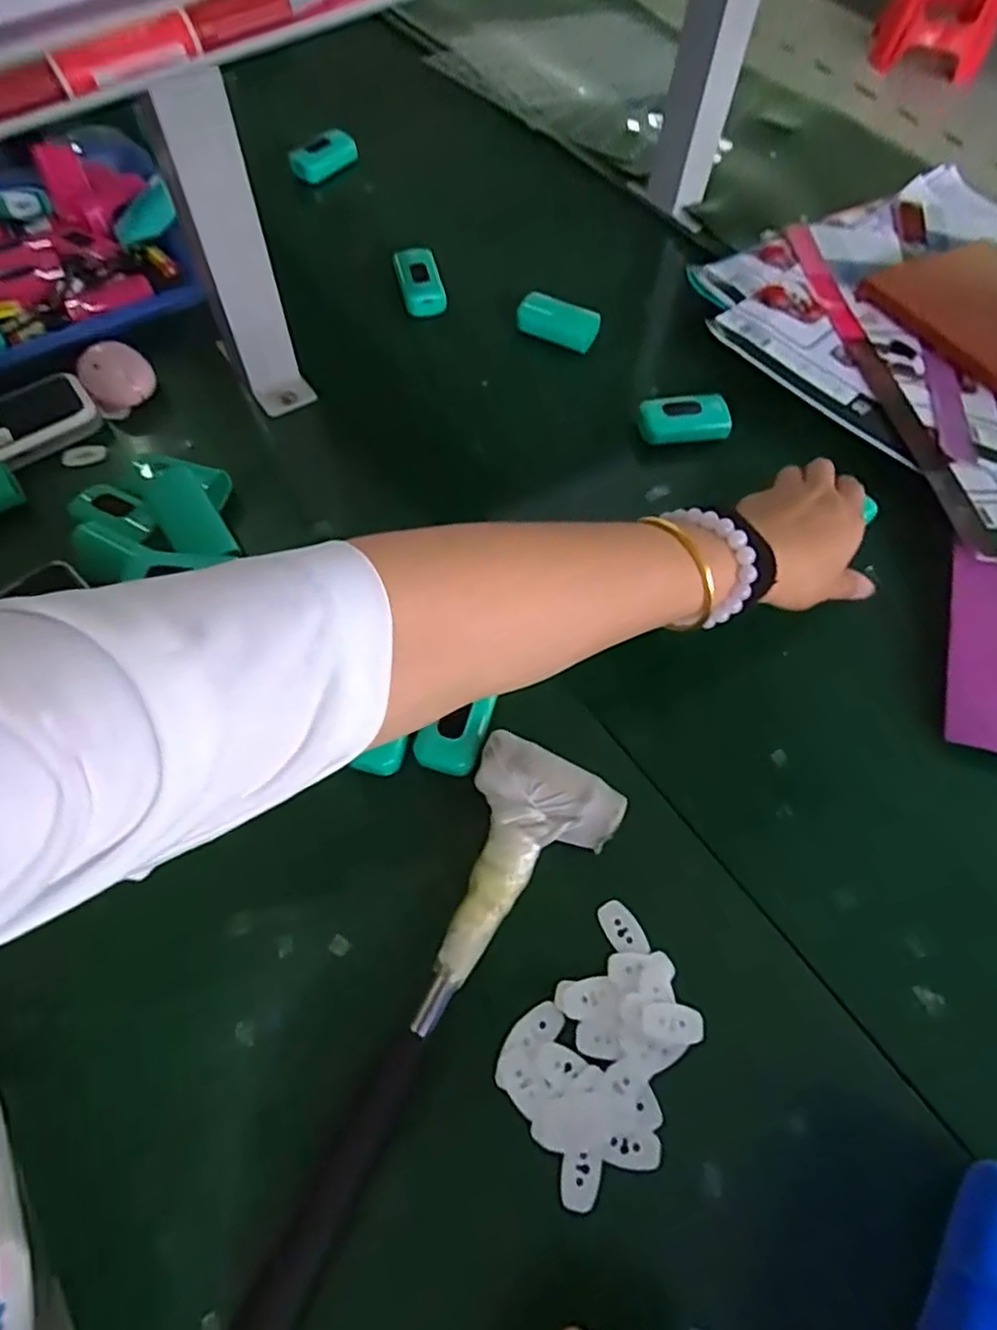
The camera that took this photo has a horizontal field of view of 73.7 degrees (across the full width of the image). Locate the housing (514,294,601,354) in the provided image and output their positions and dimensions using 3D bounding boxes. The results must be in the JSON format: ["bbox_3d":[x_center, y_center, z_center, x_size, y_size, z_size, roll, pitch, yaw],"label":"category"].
[{"bbox_3d":[0.050,-0.289,0.557,0.066,0.028,0.023,16,64,6],"label":"housing"}]

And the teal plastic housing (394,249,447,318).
[{"bbox_3d":[-0.068,-0.334,0.581,0.035,0.023,0.059,-14,65,-9],"label":"teal plastic housing"}]

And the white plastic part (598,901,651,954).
[{"bbox_3d":[0.064,0.136,0.340,0.017,0.004,0.029,-29,68,-16],"label":"white plastic part"}]

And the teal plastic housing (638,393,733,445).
[{"bbox_3d":[0.143,-0.189,0.512,0.065,0.020,0.035,-4,64,-4],"label":"teal plastic housing"}]

